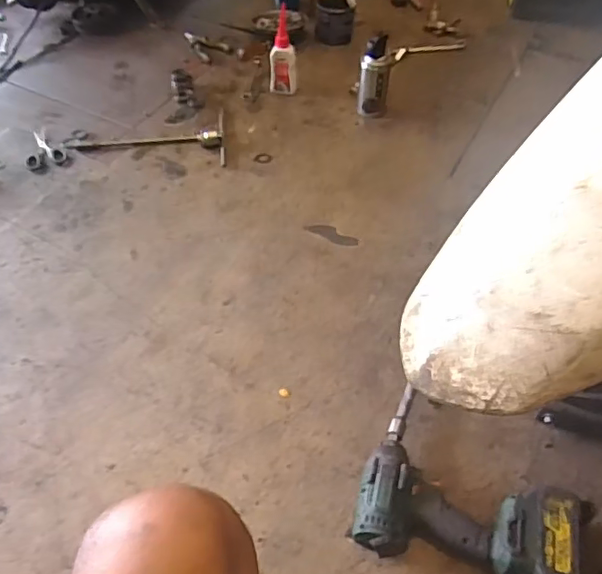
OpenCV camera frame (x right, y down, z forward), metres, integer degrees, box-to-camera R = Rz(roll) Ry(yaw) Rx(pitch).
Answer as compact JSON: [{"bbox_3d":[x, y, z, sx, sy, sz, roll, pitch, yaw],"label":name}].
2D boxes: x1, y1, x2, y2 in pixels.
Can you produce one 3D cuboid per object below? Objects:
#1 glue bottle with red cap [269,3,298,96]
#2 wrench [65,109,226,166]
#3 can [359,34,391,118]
[{"bbox_3d":[-0.038,-0.518,1.239,0.060,0.177,0.040,1,51,0],"label":"glue bottle with red cap"},{"bbox_3d":[-0.319,-0.312,1.164,0.319,0.027,0.156,-5,51,-5],"label":"wrench"},{"bbox_3d":[0.161,-0.452,1.214,0.068,0.168,0.055,11,51,8],"label":"can"}]

